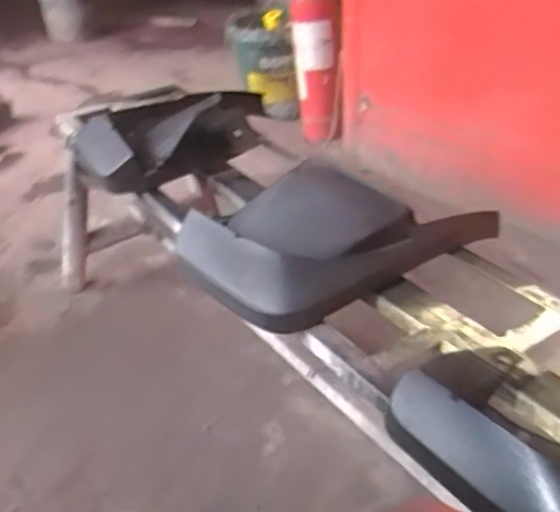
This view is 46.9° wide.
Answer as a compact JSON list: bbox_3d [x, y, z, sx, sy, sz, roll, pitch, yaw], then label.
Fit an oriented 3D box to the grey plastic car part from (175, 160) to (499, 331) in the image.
[{"bbox_3d":[0.079,-0.047,0.824,0.378,0.090,0.206,-22,35,-28],"label":"grey plastic car part"}]

